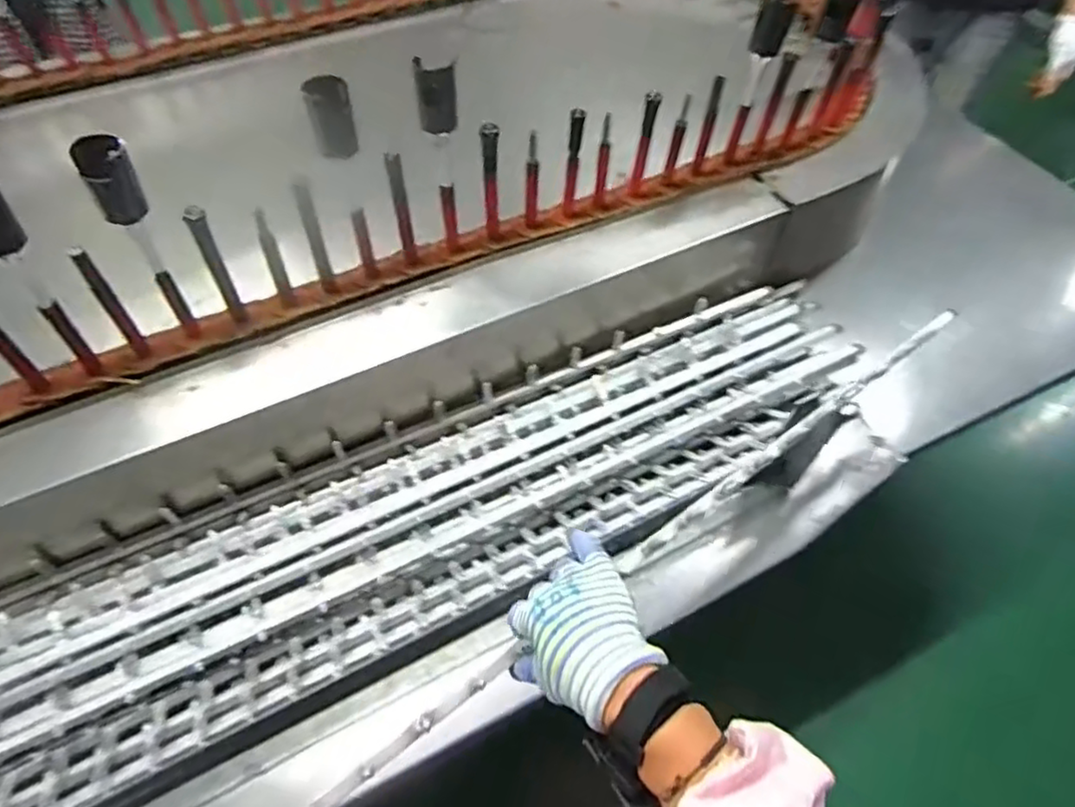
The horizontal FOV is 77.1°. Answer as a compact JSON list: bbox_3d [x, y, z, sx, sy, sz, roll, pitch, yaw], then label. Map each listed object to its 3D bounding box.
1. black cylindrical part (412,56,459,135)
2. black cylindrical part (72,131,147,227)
[{"bbox_3d":[-0.101,-0.314,0.689,0.039,0.061,0.036,-4,53,-4],"label":"black cylindrical part"},{"bbox_3d":[-0.374,-0.197,0.596,0.041,0.078,0.032,-30,59,-21],"label":"black cylindrical part"}]

